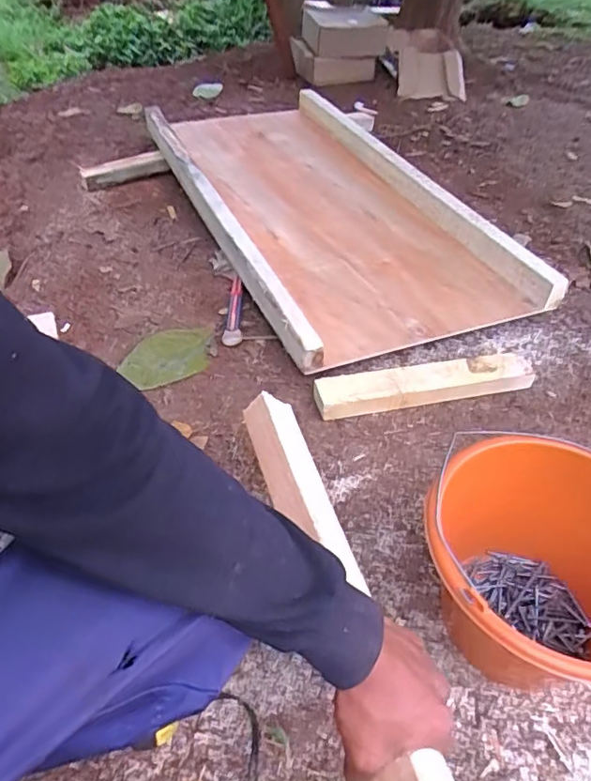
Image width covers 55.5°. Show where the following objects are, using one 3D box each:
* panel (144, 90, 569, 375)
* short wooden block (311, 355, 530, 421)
[{"bbox_3d":[0.056,-0.433,1.266,0.549,0.111,1.039,-15,47,-19],"label":"panel"},{"bbox_3d":[0.206,-0.007,0.884,0.356,0.050,0.059,-9,45,-11],"label":"short wooden block"}]

